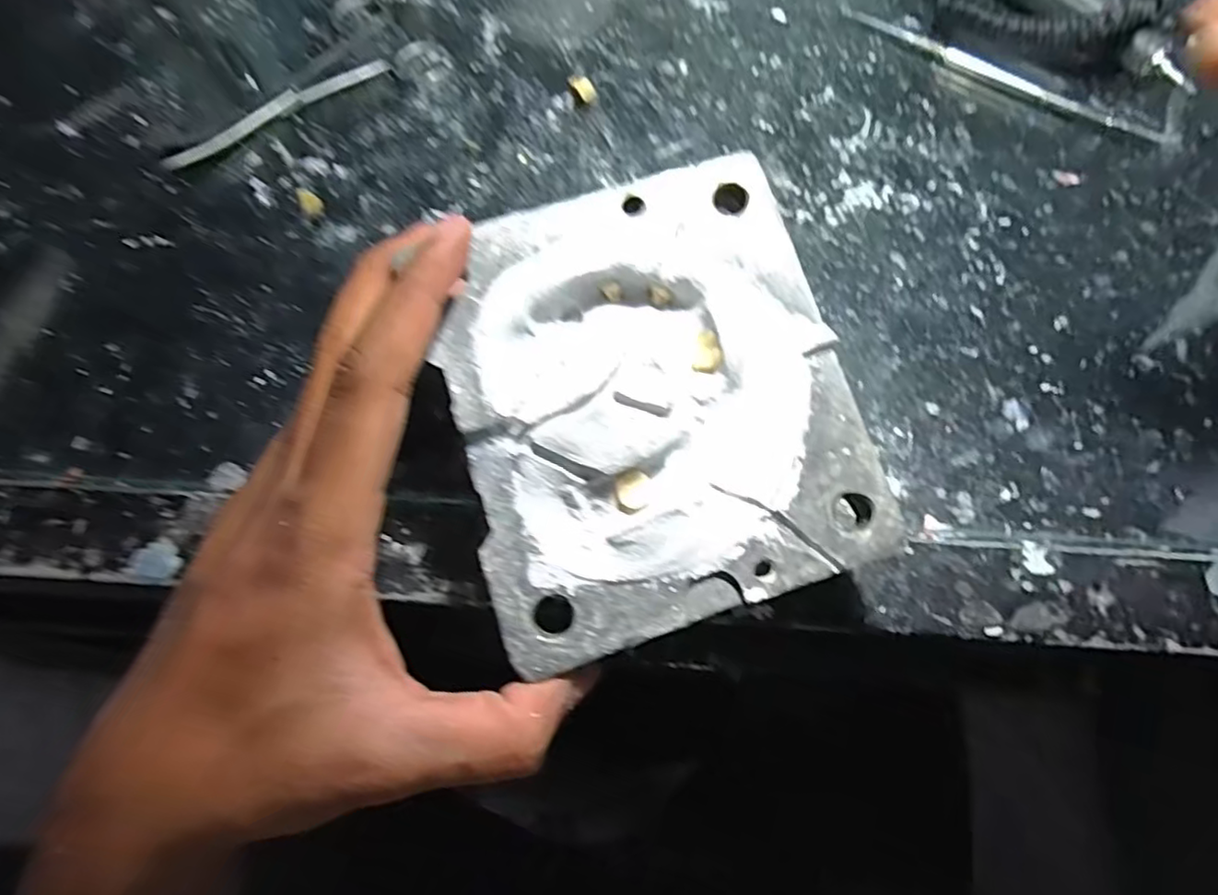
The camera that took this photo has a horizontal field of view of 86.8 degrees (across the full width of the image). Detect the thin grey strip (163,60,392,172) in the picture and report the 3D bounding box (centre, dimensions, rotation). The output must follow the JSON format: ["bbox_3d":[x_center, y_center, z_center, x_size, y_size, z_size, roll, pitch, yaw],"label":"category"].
[{"bbox_3d":[-0.151,-0.156,0.295,0.108,0.008,0.013,-39,72,-16],"label":"thin grey strip"}]

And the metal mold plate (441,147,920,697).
[{"bbox_3d":[0.012,-0.014,0.188,0.112,0.022,0.126,-17,81,-6],"label":"metal mold plate"}]

